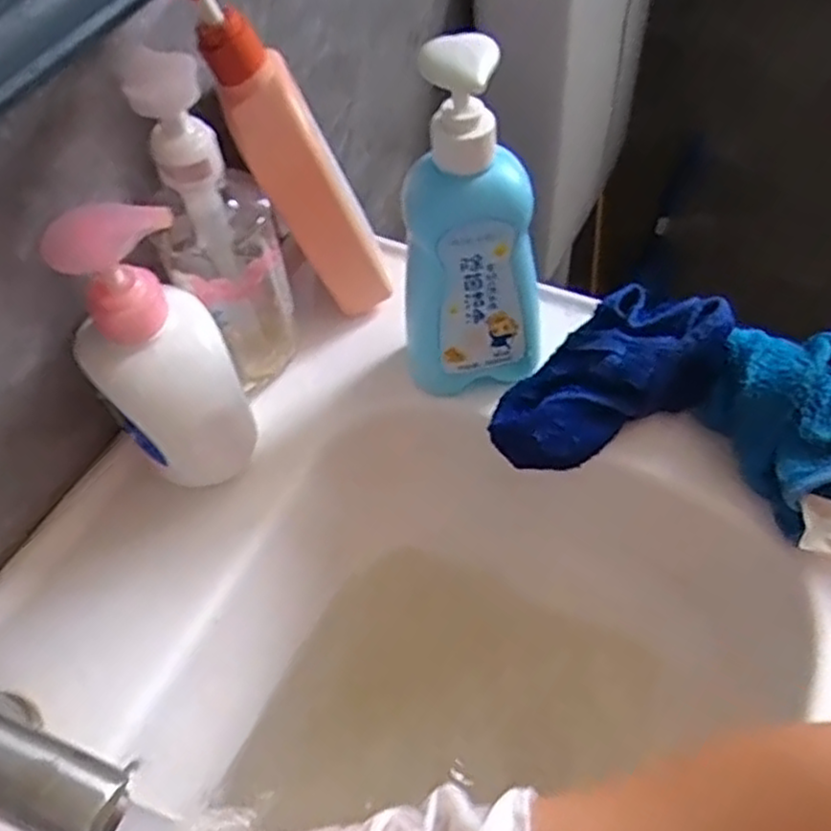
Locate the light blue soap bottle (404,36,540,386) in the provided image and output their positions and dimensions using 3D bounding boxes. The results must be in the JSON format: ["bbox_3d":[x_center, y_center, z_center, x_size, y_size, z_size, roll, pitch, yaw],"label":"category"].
[{"bbox_3d":[0.029,-0.093,0.405,0.079,0.205,0.041,-13,54,-4],"label":"light blue soap bottle"}]

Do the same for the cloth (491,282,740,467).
[{"bbox_3d":[0.114,-0.021,0.442,0.151,0.048,0.072,-32,57,0],"label":"cloth"}]

